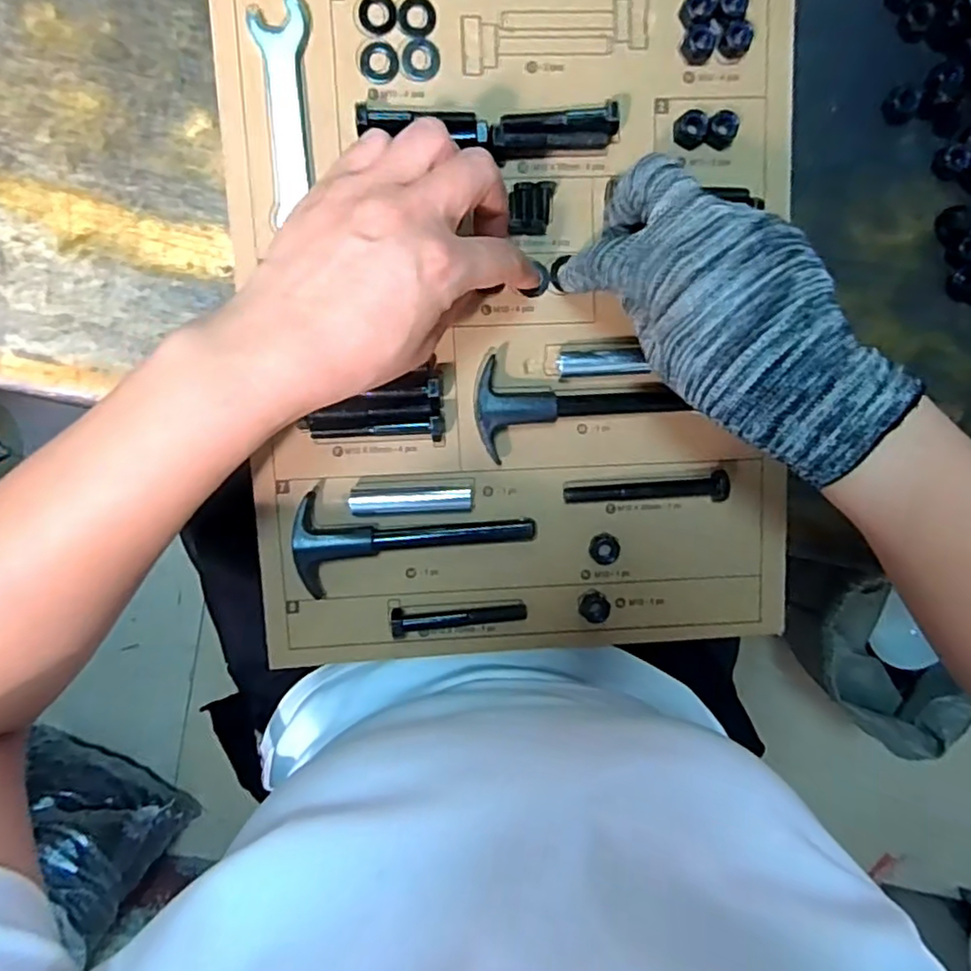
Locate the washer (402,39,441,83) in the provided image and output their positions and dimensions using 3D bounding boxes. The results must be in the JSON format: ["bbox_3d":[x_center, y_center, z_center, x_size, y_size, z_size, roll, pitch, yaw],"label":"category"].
[{"bbox_3d":[-0.033,-0.219,0.326,0.019,0.004,0.020,0,96,-3],"label":"washer"}]

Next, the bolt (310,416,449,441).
[{"bbox_3d":[-0.057,-0.029,0.343,0.070,0.012,0.012,-3,96,-3],"label":"bolt"}]

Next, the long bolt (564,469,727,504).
[{"bbox_3d":[0.090,0.003,0.354,0.088,0.016,0.016,-4,96,-3],"label":"long bolt"}]

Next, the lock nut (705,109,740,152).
[{"bbox_3d":[0.125,-0.188,0.335,0.017,0.010,0.016,0,96,-3],"label":"lock nut"}]

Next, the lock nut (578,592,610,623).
[{"bbox_3d":[0.064,0.070,0.365,0.017,0.007,0.016,0,96,-3],"label":"lock nut"}]

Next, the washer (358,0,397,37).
[{"bbox_3d":[-0.054,-0.240,0.320,0.019,0.004,0.020,5,96,-4],"label":"washer"}]

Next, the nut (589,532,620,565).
[{"bbox_3d":[0.068,0.036,0.362,0.017,0.006,0.017,0,96,-3],"label":"nut"}]

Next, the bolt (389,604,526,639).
[{"bbox_3d":[-0.014,0.076,0.359,0.076,0.015,0.015,-4,96,-3],"label":"bolt"}]

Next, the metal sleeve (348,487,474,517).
[{"bbox_3d":[-0.040,0.009,0.349,0.066,0.011,0.015,-2,96,-3],"label":"metal sleeve"}]

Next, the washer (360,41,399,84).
[{"bbox_3d":[-0.055,-0.217,0.324,0.019,0.004,0.020,0,96,-3],"label":"washer"}]

